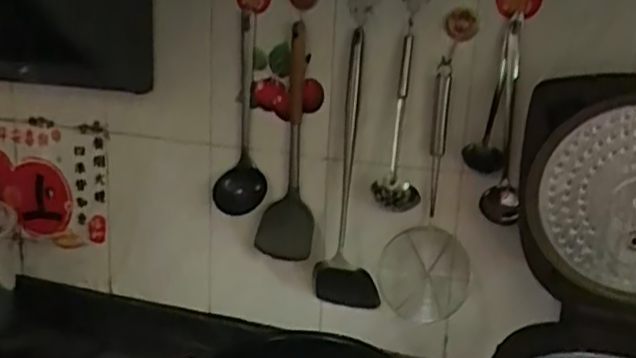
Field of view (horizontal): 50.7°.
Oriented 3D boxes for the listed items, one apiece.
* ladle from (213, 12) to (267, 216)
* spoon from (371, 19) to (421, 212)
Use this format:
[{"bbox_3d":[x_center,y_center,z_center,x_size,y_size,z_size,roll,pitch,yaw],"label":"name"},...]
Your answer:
[{"bbox_3d":[-0.123,-0.104,1.083,0.078,0.318,0.073,1,-8,-5],"label":"ladle"},{"bbox_3d":[0.118,-0.077,0.965,0.071,0.242,0.049,4,13,9],"label":"spoon"}]

